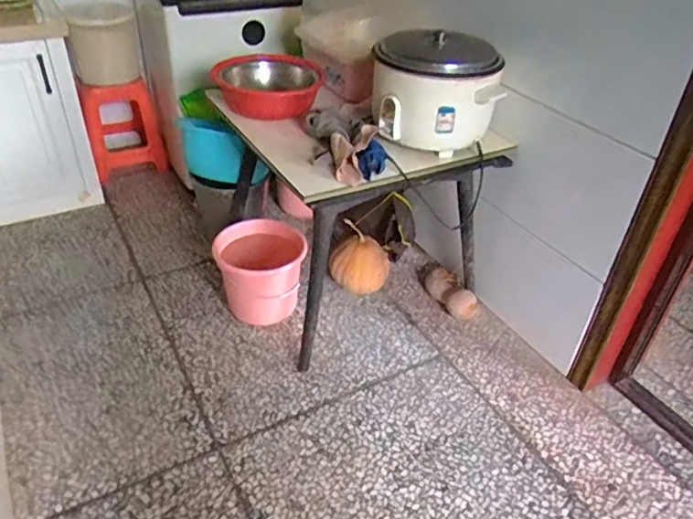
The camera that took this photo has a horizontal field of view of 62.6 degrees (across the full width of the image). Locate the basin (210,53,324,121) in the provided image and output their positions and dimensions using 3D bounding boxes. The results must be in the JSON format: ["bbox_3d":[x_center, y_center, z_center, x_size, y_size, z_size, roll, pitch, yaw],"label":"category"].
[{"bbox_3d":[-0.254,-0.572,1.897,0.309,0.149,0.309,2,37,-2],"label":"basin"}]

